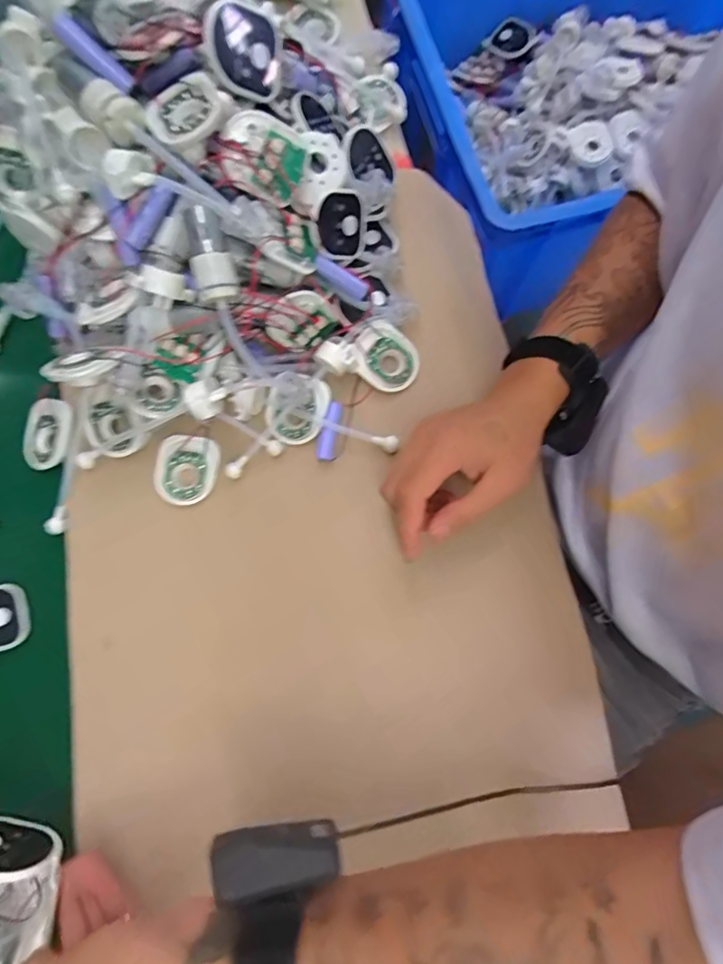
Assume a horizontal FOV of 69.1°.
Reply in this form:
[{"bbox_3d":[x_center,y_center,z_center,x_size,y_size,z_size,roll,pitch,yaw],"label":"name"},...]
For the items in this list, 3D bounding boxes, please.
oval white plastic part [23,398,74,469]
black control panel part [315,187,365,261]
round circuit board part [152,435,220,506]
[{"bbox_3d":[-0.264,-0.041,0.440,0.058,0.008,0.058,16,90,24],"label":"oval white plastic part"},{"bbox_3d":[-0.016,-0.200,0.408,0.005,0.053,0.050,24,112,35],"label":"black control panel part"},{"bbox_3d":[-0.146,-0.010,0.437,0.051,0.007,0.059,15,80,4],"label":"round circuit board part"}]

